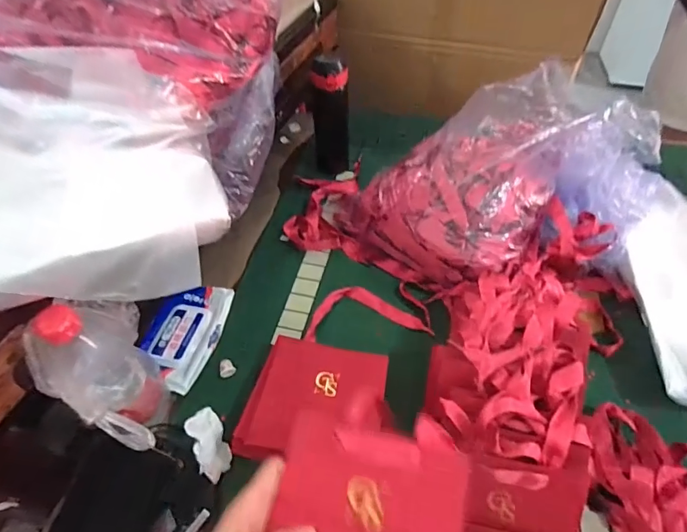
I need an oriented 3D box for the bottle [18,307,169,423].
[{"bbox_3d":[-0.245,0.120,0.462,0.071,0.209,0.091,23,53,19],"label":"bottle"}]

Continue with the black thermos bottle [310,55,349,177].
[{"bbox_3d":[-0.023,-0.264,0.781,0.064,0.199,0.054,-1,49,0],"label":"black thermos bottle"}]

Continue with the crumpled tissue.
[{"bbox_3d":[-0.156,0.206,0.509,0.036,0.020,0.078,-18,84,-15],"label":"crumpled tissue"}]

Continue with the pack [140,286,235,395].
[{"bbox_3d":[-0.223,0.092,0.616,0.095,0.023,0.163,10,50,9],"label":"pack"}]

